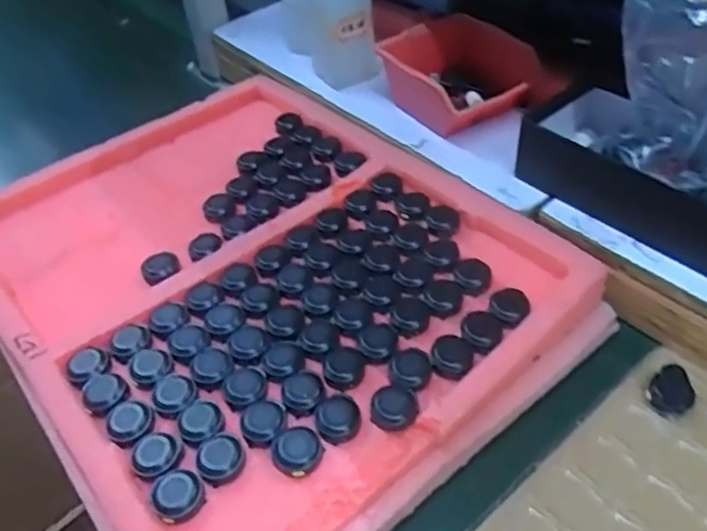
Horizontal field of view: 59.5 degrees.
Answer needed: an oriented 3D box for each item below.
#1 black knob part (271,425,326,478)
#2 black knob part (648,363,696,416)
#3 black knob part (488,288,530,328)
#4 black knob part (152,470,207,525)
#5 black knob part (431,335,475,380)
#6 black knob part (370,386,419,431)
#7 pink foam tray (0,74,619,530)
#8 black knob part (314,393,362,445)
[{"bbox_3d":[-0.035,0.114,0.383,0.030,0.011,0.031,-4,45,4],"label":"black knob part"},{"bbox_3d":[0.220,0.087,0.426,0.028,0.019,0.027,-4,45,4],"label":"black knob part"},{"bbox_3d":[0.115,0.031,0.451,0.026,0.010,0.030,-26,48,-18],"label":"black knob part"},{"bbox_3d":[-0.104,0.136,0.368,0.029,0.011,0.029,-4,45,4],"label":"black knob part"},{"bbox_3d":[0.069,0.063,0.427,0.028,0.008,0.028,-4,45,4],"label":"black knob part"},{"bbox_3d":[0.027,0.091,0.403,0.031,0.012,0.029,-5,45,3],"label":"black knob part"},{"bbox_3d":[-0.092,-0.001,0.517,0.368,0.045,0.470,-33,53,-25],"label":"pink foam tray"},{"bbox_3d":[-0.010,0.098,0.400,0.030,0.006,0.031,-4,45,4],"label":"black knob part"}]

